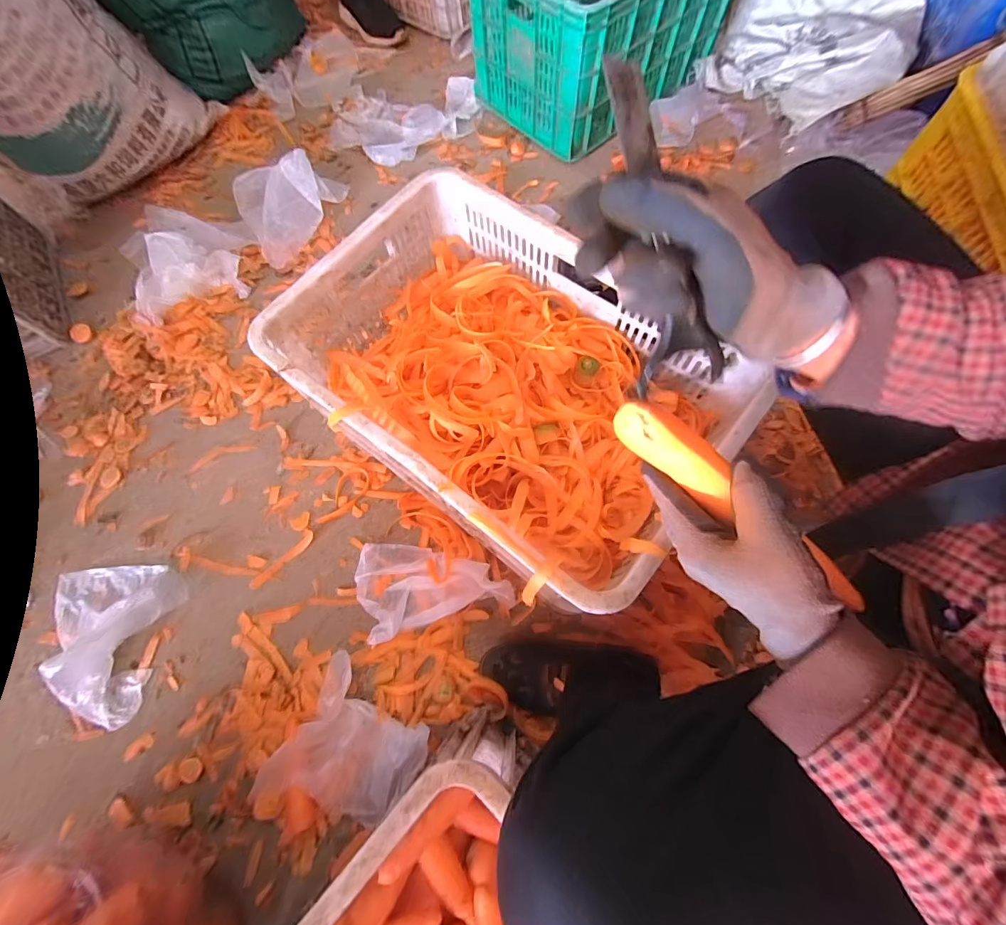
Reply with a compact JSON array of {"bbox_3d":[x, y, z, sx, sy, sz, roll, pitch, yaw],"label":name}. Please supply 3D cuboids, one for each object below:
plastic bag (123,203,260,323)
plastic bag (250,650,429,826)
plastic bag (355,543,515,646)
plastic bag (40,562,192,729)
[{"bbox_3d":[-0.615,-0.397,0.842,0.248,0.092,0.178,-30,71,-8],"label":"plastic bag"},{"bbox_3d":[-0.199,0.371,0.565,0.169,0.055,0.167,22,72,10],"label":"plastic bag"},{"bbox_3d":[-0.116,0.193,0.634,0.221,0.040,0.143,-3,69,16],"label":"plastic bag"},{"bbox_3d":[-0.615,0.246,0.633,0.219,0.065,0.217,16,72,9],"label":"plastic bag"}]

